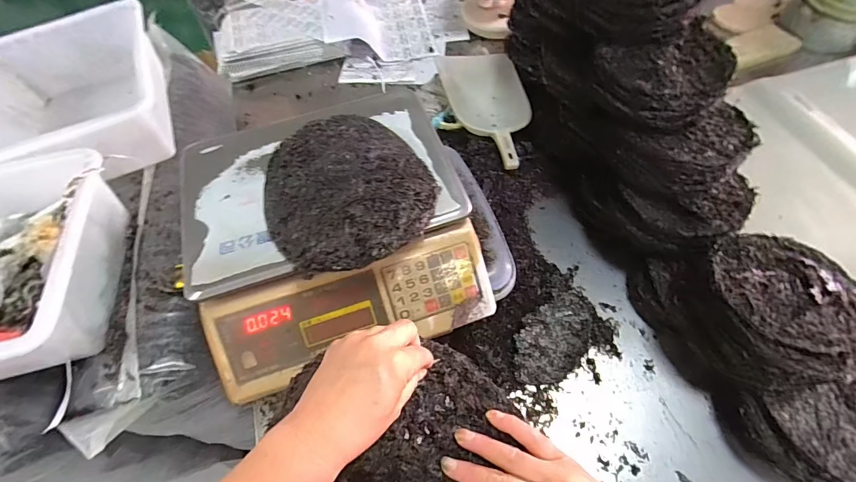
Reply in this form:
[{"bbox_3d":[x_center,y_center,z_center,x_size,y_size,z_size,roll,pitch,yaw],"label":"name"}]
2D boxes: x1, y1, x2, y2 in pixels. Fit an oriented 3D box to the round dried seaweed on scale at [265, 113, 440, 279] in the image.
[{"bbox_3d":[-0.089,-0.060,0.430,0.184,0.031,0.195,-1,59,2],"label":"round dried seaweed on scale"}]

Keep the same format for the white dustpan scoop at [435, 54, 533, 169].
[{"bbox_3d":[0.141,-0.286,0.858,0.167,0.084,0.344,-17,60,-7],"label":"white dustpan scoop"}]

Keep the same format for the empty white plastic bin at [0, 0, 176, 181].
[{"bbox_3d":[-0.585,-0.231,0.663,0.280,0.149,0.399,-22,61,-10],"label":"empty white plastic bin"}]

